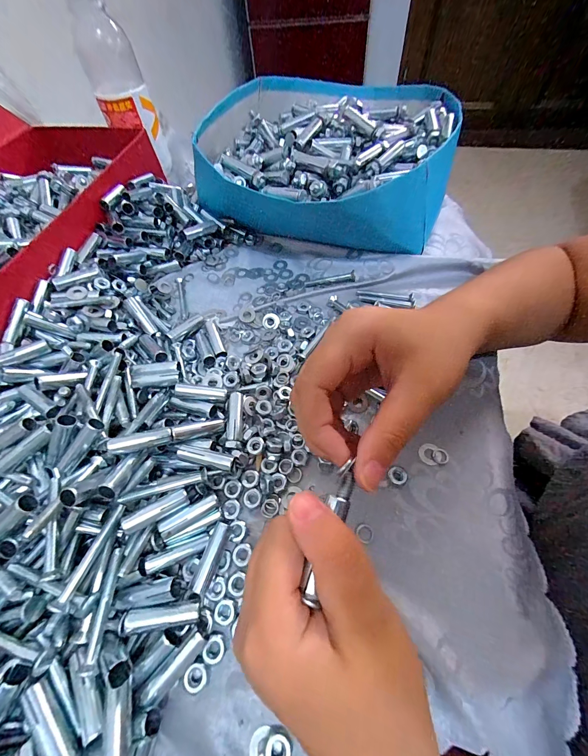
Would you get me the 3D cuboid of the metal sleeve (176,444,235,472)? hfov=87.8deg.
[{"bbox_3d":[-0.061,0.056,0.214,0.038,0.012,0.011,9,60,9],"label":"metal sleeve"}]

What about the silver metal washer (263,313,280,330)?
[{"bbox_3d":[-0.023,-0.057,0.302,0.016,0.005,0.016,-8,59,-2],"label":"silver metal washer"}]

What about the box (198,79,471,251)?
[{"bbox_3d":[0.037,-0.271,0.376,0.276,0.092,0.279,9,60,8],"label":"box"}]

